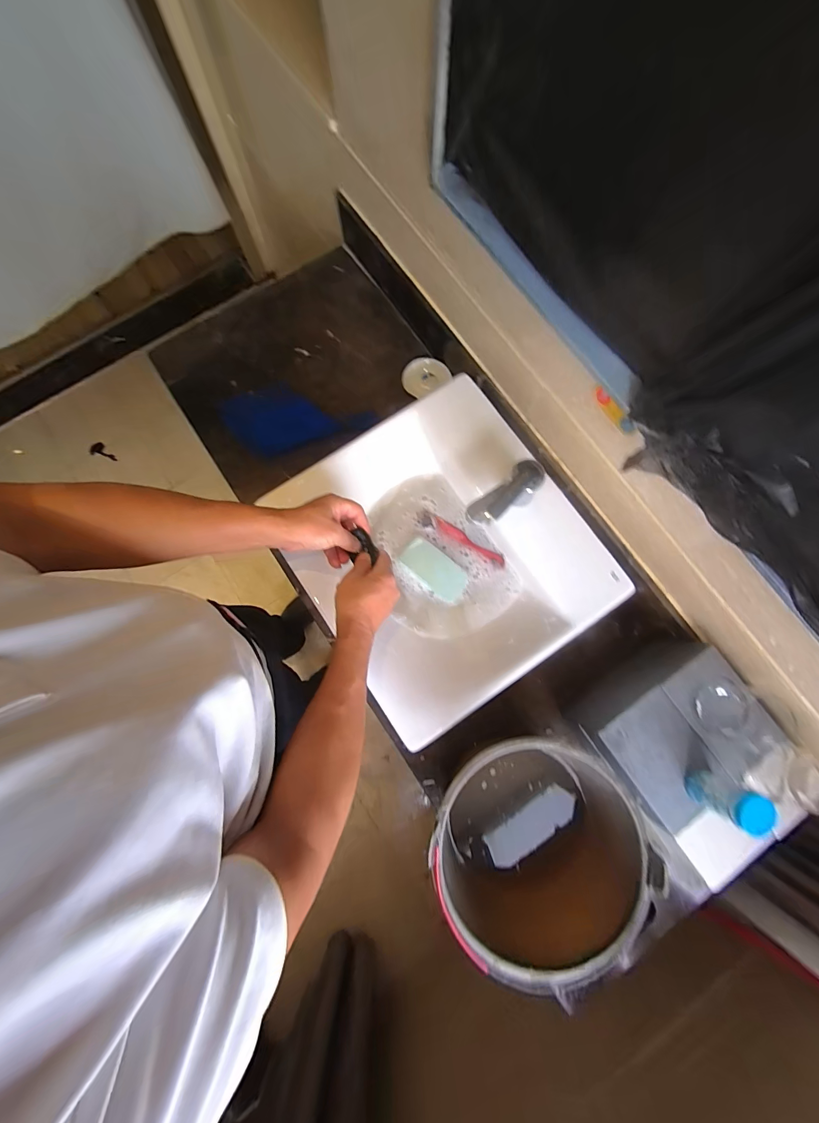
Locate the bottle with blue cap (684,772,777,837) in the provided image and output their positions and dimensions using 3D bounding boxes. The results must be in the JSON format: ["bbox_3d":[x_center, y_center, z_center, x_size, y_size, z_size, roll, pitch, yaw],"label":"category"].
[{"bbox_3d":[0.411,0.308,0.494,0.041,0.086,0.047,26,81,4],"label":"bottle with blue cap"}]

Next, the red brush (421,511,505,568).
[{"bbox_3d":[0.093,-0.040,0.655,0.159,0.015,0.028,28,81,5],"label":"red brush"}]

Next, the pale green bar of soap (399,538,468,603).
[{"bbox_3d":[0.043,0.015,0.638,0.117,0.017,0.057,39,82,6],"label":"pale green bar of soap"}]

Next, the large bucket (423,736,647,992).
[{"bbox_3d":[0.169,0.386,0.573,0.269,0.203,0.270,0,80,0],"label":"large bucket"}]

